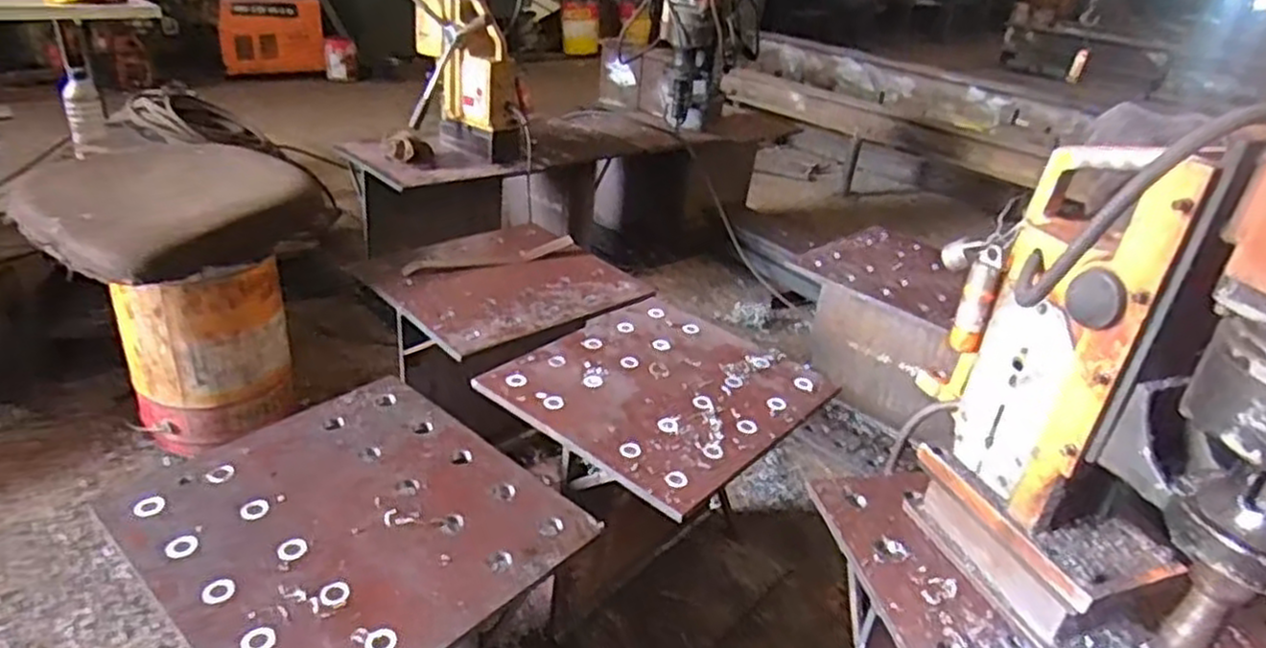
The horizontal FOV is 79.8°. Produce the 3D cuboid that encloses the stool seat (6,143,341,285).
[{"bbox_3d":[-0.757,-0.200,1.270,0.345,0.093,0.411,24,33,29],"label":"stool seat"}]

